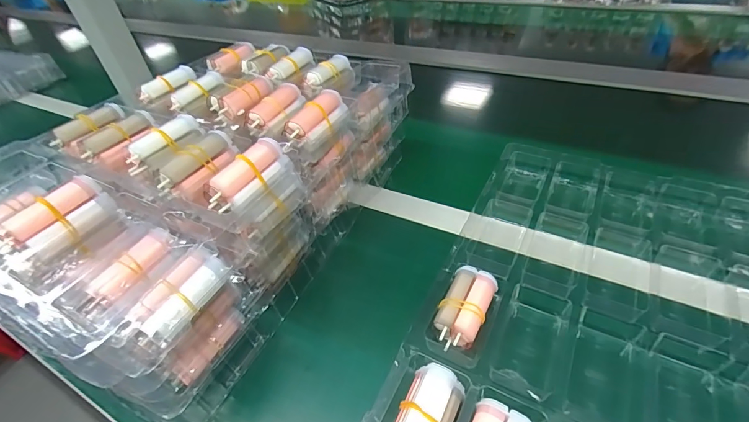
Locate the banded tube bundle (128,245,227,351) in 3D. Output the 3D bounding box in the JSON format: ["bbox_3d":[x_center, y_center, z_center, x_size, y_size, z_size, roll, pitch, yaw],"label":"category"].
[{"bbox_3d":[-0.129,0.056,0.245,0.029,0.019,0.070,9,45,17],"label":"banded tube bundle"}]

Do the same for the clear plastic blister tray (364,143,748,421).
[{"bbox_3d":[0.197,0.083,0.302,0.279,0.034,0.391,17,47,24],"label":"clear plastic blister tray"}]

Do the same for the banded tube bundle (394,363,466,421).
[{"bbox_3d":[0.034,0.145,0.251,0.036,0.027,0.071,16,47,24],"label":"banded tube bundle"}]

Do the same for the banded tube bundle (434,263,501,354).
[{"bbox_3d":[0.076,0.083,0.313,0.036,0.029,0.066,19,48,26],"label":"banded tube bundle"}]

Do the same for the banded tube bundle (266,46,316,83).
[{"bbox_3d":[-0.100,-0.177,0.449,0.019,0.023,0.070,23,50,29],"label":"banded tube bundle"}]

